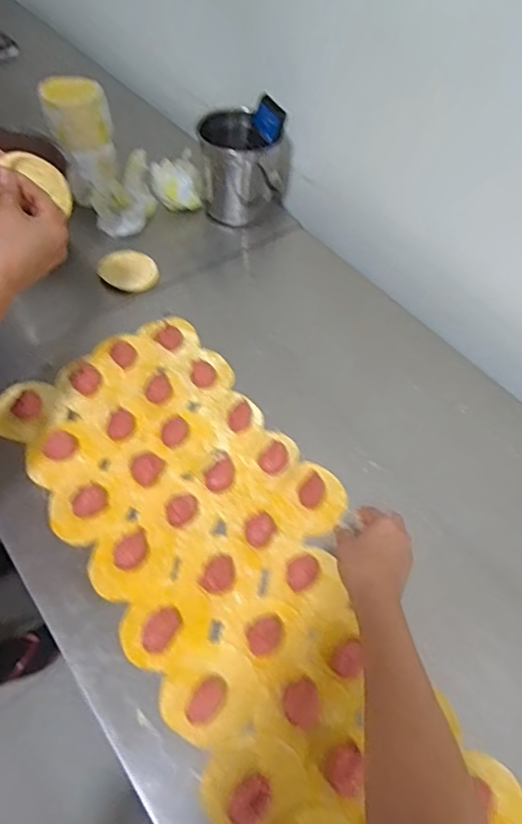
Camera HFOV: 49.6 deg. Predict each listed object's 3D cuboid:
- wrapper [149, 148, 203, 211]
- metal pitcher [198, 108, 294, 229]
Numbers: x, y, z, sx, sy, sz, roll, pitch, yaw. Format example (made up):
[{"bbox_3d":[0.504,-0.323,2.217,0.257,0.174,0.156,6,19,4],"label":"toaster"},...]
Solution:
[{"bbox_3d":[-0.138,-0.373,0.923,0.081,0.056,0.058,-6,55,-9],"label":"wrapper"},{"bbox_3d":[-0.032,-0.379,0.892,0.127,0.142,0.087,-3,55,-7],"label":"metal pitcher"}]

